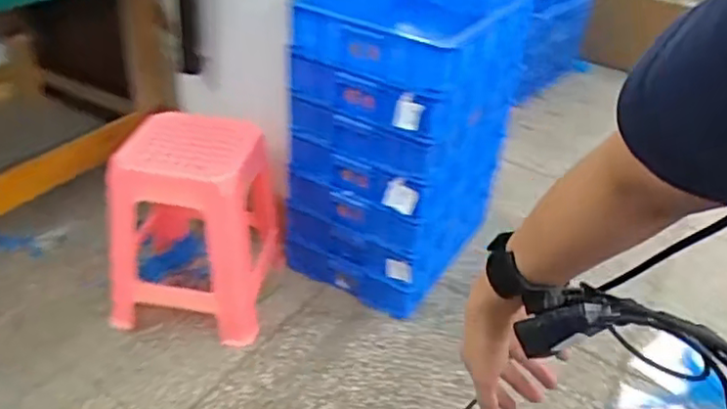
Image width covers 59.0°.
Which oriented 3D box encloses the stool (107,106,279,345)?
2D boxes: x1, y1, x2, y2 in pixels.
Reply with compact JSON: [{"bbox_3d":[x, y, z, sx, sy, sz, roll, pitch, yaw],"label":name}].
[{"bbox_3d":[-0.371,0.043,1.402,0.347,0.390,0.277,6,35,1],"label":"stool"}]

